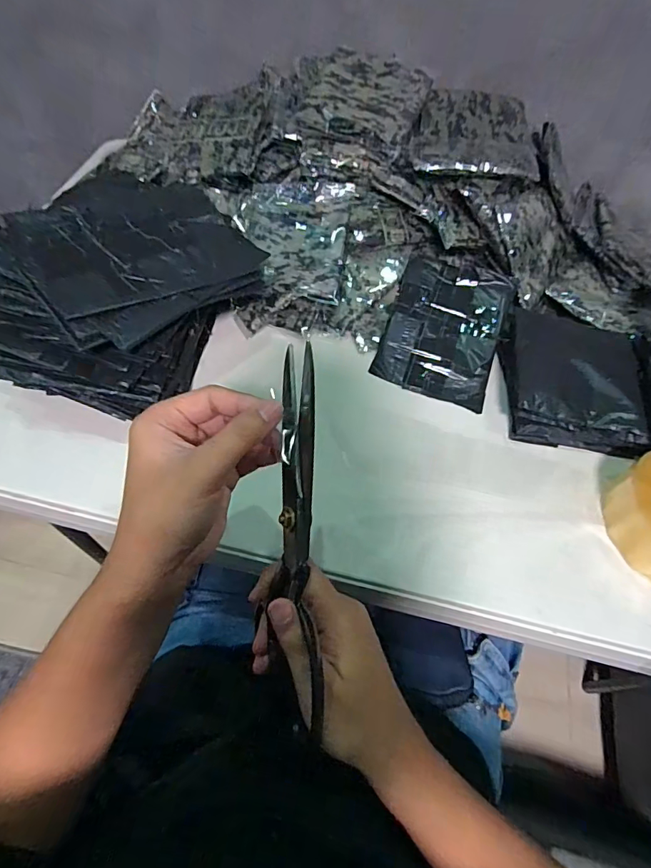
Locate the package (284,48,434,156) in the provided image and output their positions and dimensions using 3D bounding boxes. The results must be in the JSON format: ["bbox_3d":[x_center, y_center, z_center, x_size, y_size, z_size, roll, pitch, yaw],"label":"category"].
[{"bbox_3d":[0.035,-0.387,0.528,0.156,0.044,0.124,15,59,5],"label":"package"}]

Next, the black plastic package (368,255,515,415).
[{"bbox_3d":[0.140,-0.122,0.535,0.130,0.012,0.163,20,80,3],"label":"black plastic package"}]

